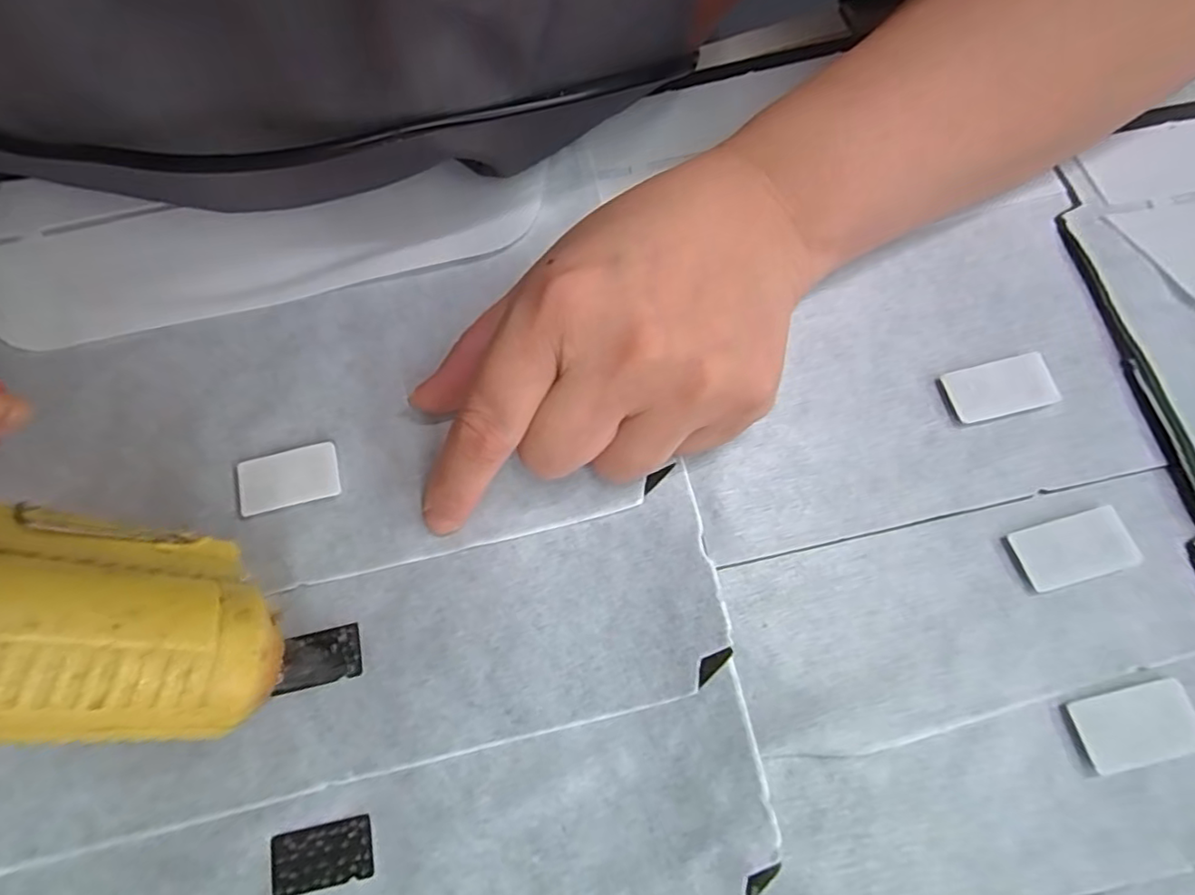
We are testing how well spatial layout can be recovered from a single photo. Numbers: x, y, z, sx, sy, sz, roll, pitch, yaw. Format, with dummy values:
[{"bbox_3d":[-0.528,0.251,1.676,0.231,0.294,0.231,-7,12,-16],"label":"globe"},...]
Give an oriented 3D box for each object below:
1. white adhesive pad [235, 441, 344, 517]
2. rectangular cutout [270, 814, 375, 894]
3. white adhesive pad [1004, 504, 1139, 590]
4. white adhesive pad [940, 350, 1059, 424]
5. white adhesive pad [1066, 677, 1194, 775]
[{"bbox_3d":[-0.103,0.010,0.200,0.033,0.004,0.018,-13,73,-3],"label":"white adhesive pad"},{"bbox_3d":[-0.079,0.117,0.171,0.029,0.004,0.016,-13,73,-3],"label":"rectangular cutout"},{"bbox_3d":[0.146,0.031,0.183,0.033,0.004,0.018,-15,73,-3],"label":"white adhesive pad"},{"bbox_3d":[0.133,-0.020,0.198,0.034,0.005,0.019,-13,73,-3],"label":"white adhesive pad"},{"bbox_3d":[0.152,0.078,0.168,0.034,0.004,0.019,-12,73,-3],"label":"white adhesive pad"}]

